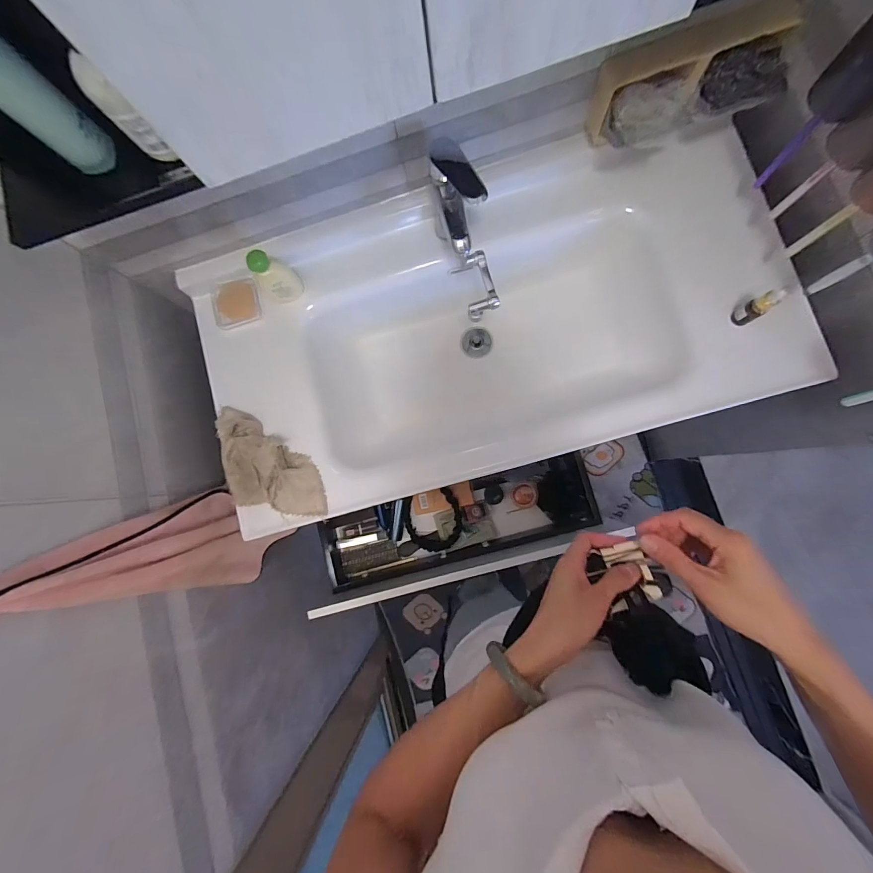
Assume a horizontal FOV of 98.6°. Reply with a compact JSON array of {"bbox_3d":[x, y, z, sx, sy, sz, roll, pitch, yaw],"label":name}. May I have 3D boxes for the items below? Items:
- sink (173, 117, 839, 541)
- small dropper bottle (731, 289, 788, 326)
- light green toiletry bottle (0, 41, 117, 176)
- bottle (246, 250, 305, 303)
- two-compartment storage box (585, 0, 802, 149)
[{"bbox_3d":[0.082,-0.186,0.734,0.996,0.220,0.499,-16,83,4],"label":"sink"},{"bbox_3d":[0.488,-0.196,0.572,0.023,0.082,0.027,-28,82,3],"label":"small dropper bottle"},{"bbox_3d":[-0.370,-0.304,0.326,0.048,0.156,0.034,-42,82,1],"label":"light green toiletry bottle"},{"bbox_3d":[-0.271,-0.270,0.636,0.059,0.110,0.054,-1,84,6],"label":"bottle"},{"bbox_3d":[0.361,-0.499,0.528,0.256,0.090,0.090,-15,83,5],"label":"two-compartment storage box"}]

